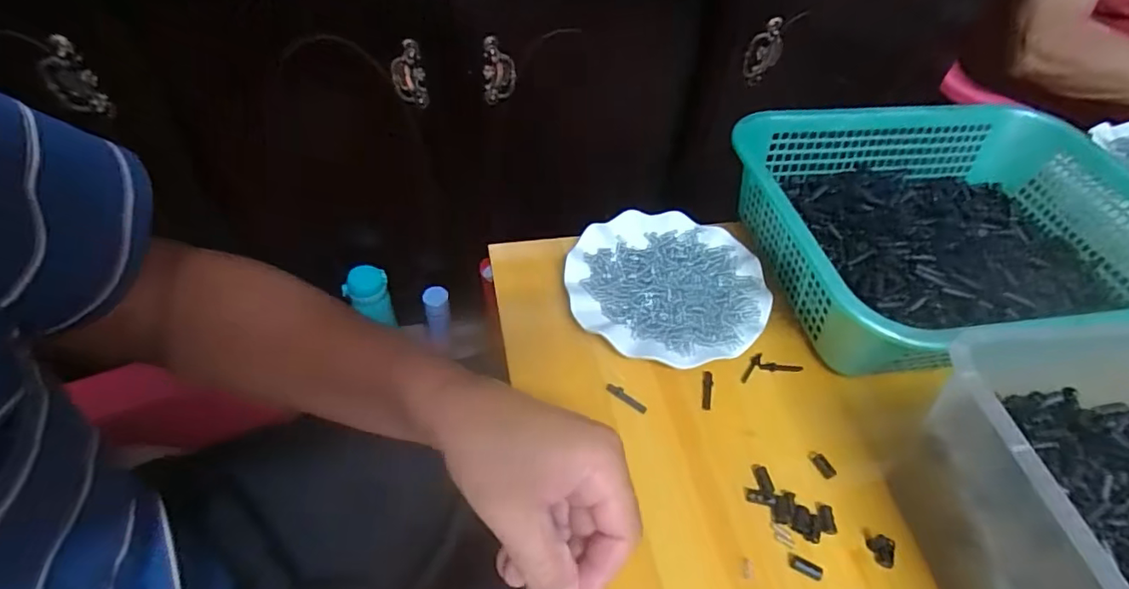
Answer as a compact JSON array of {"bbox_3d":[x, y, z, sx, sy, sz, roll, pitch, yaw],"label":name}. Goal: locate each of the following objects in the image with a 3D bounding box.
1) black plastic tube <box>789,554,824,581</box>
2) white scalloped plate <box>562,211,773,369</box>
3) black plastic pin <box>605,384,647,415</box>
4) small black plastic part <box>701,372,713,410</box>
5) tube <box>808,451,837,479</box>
[{"bbox_3d":[0.162,0.183,0.369,0.022,0.005,0.010,24,52,15],"label":"black plastic tube"},{"bbox_3d":[0.095,-0.009,0.518,0.178,0.021,0.172,3,49,-3],"label":"white scalloped plate"},{"bbox_3d":[0.051,0.085,0.449,0.037,0.004,0.008,30,53,19],"label":"black plastic pin"},{"bbox_3d":[0.120,0.079,0.458,0.009,0.004,0.037,11,49,4],"label":"small black plastic part"},{"bbox_3d":[0.197,0.129,0.420,0.010,0.009,0.023,-20,54,-21],"label":"tube"}]

